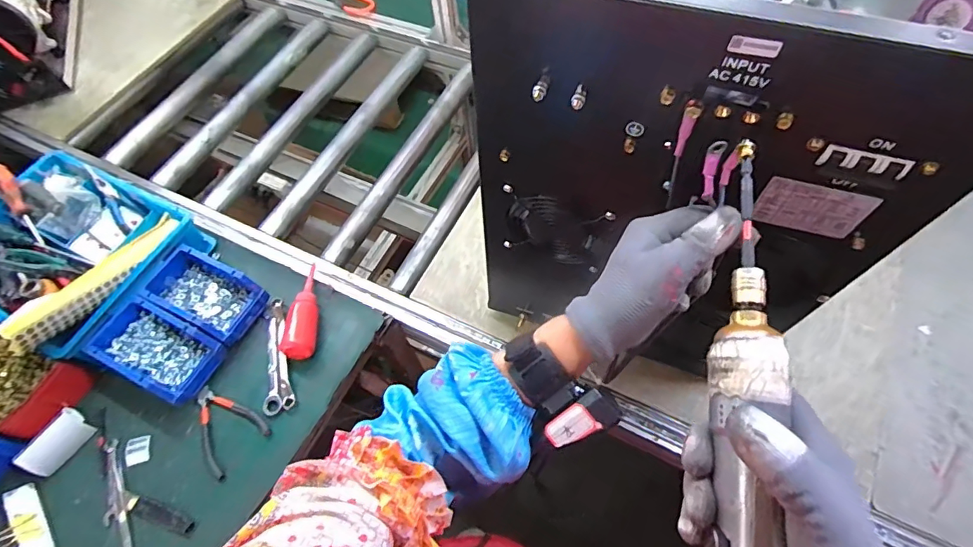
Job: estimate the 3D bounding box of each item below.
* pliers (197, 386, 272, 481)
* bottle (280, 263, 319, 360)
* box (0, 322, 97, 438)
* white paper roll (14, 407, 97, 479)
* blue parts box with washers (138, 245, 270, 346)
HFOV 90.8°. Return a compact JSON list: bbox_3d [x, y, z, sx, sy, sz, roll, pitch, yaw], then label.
[{"bbox_3d":[-0.378,0.213,0.685,0.129,0.009,0.088,39,70,22],"label":"pliers"},{"bbox_3d":[-0.290,0.052,0.752,0.044,0.040,0.165,-10,61,-2],"label":"bottle"},{"bbox_3d":[-0.726,0.145,0.711,0.247,0.065,0.112,20,64,15],"label":"box"},{"bbox_3d":[-0.604,0.236,0.672,0.039,0.041,0.082,26,66,17],"label":"white paper roll"},{"bbox_3d":[-0.439,0.033,0.755,0.160,0.057,0.101,22,65,15],"label":"blue parts box with washers"}]

